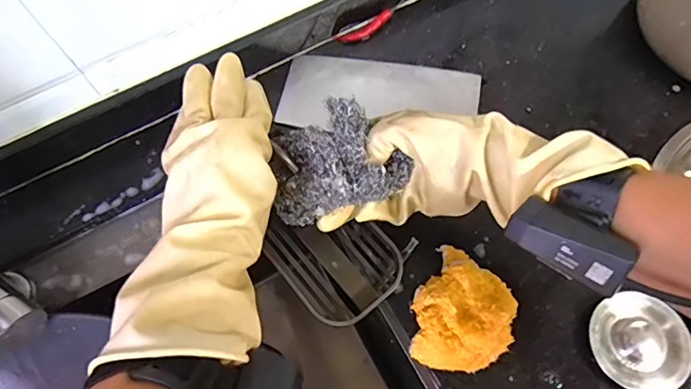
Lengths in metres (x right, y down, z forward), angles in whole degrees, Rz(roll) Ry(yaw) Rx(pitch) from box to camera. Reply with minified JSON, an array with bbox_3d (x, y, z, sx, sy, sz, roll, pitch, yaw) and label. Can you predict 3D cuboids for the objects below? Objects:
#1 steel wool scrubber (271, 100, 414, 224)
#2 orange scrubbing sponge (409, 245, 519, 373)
[{"bbox_3d":[-0.012,-0.025,0.394,0.100,0.050,0.086,-27,69,-9],"label":"steel wool scrubber"},{"bbox_3d":[0.102,0.096,0.428,0.081,0.056,0.107,6,67,4],"label":"orange scrubbing sponge"}]

